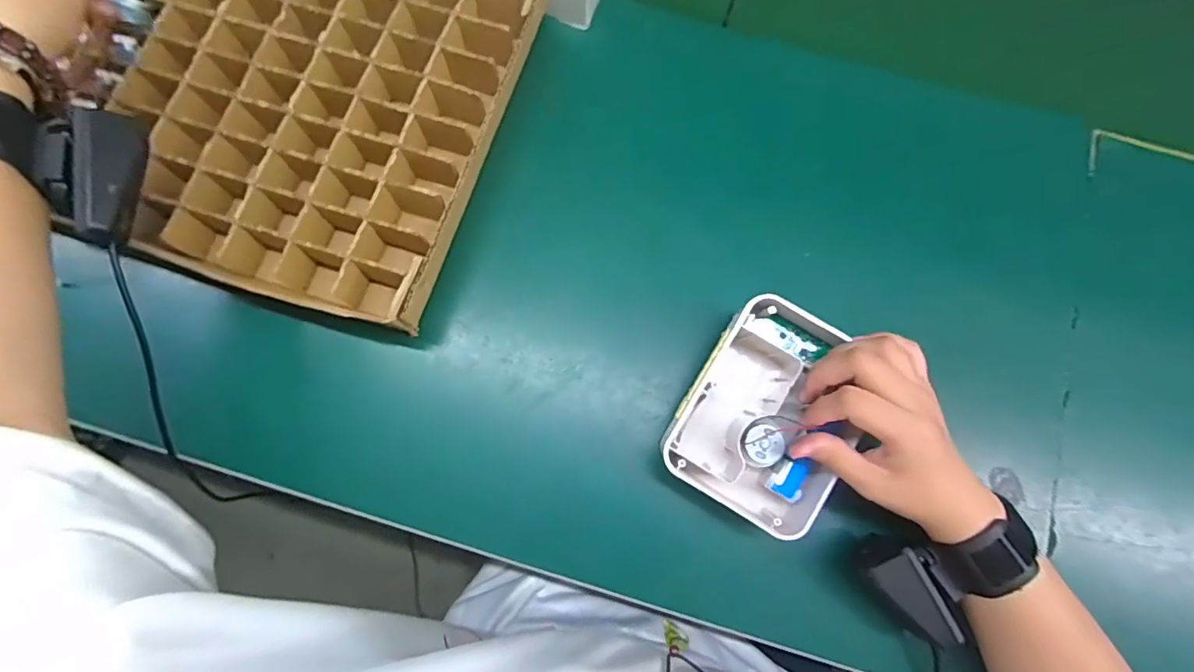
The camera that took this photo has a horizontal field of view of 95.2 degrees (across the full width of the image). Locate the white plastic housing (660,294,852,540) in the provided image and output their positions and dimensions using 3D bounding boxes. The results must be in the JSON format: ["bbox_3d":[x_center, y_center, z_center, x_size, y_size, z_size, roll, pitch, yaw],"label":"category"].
[{"bbox_3d":[0.115,0.051,0.357,0.103,0.051,0.131,31,77,6],"label":"white plastic housing"}]

